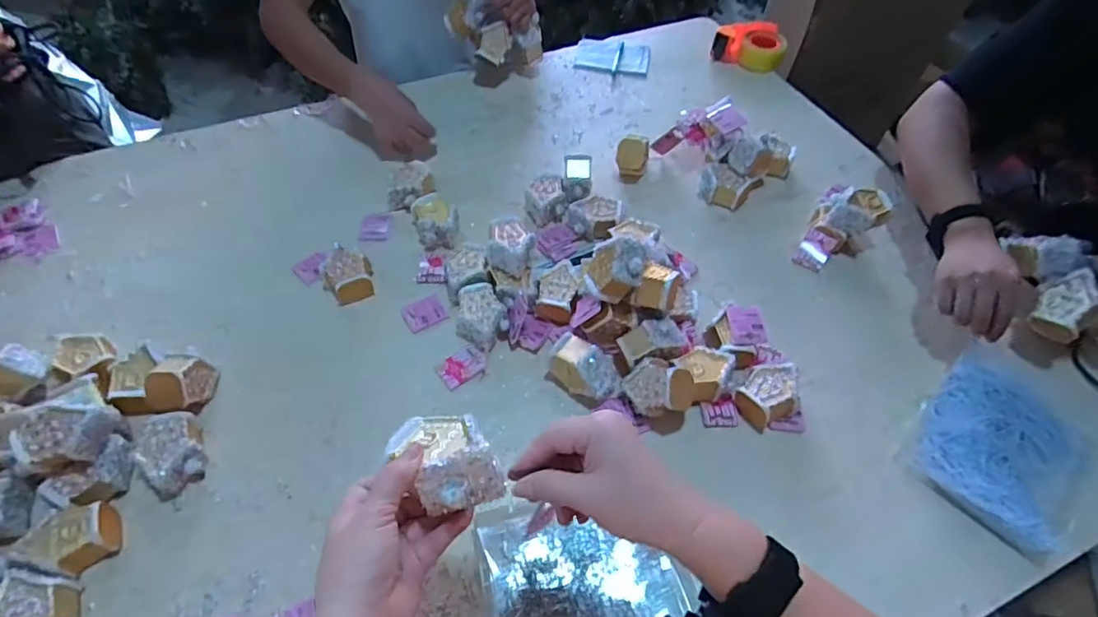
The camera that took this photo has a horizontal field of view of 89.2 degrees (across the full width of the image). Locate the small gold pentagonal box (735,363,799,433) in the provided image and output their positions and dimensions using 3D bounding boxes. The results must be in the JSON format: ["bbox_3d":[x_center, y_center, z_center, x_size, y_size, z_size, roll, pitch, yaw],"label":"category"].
[{"bbox_3d":[0.281,0.109,0.712,0.078,0.048,0.066,-30,61,-21],"label":"small gold pentagonal box"}]

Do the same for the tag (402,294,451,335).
[{"bbox_3d":[-0.180,0.005,0.807,0.059,0.004,0.050,-26,59,-19],"label":"tag"}]

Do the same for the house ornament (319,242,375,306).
[{"bbox_3d":[-0.295,-0.047,0.814,0.069,0.050,0.075,-21,58,-16],"label":"house ornament"}]

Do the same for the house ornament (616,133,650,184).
[{"bbox_3d":[0.144,-0.261,0.969,0.053,0.072,0.041,12,55,6],"label":"house ornament"}]

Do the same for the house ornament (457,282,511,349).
[{"bbox_3d":[-0.093,0.013,0.777,0.069,0.043,0.095,-8,55,-8],"label":"house ornament"}]

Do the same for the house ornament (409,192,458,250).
[{"bbox_3d":[-0.179,-0.140,0.885,0.072,0.052,0.079,-13,56,-11],"label":"house ornament"}]

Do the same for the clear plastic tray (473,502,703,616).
[{"bbox_3d":[0.035,0.286,0.597,0.208,0.013,0.174,-12,56,-11],"label":"clear plastic tray"}]

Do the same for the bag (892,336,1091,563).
[{"bbox_3d":[0.564,0.174,0.696,0.190,0.029,0.227,40,62,23],"label":"bag"}]

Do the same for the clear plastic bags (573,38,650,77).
[{"bbox_3d":[0.141,-0.559,1.228,0.157,0.009,0.127,10,55,5],"label":"clear plastic bags"}]

